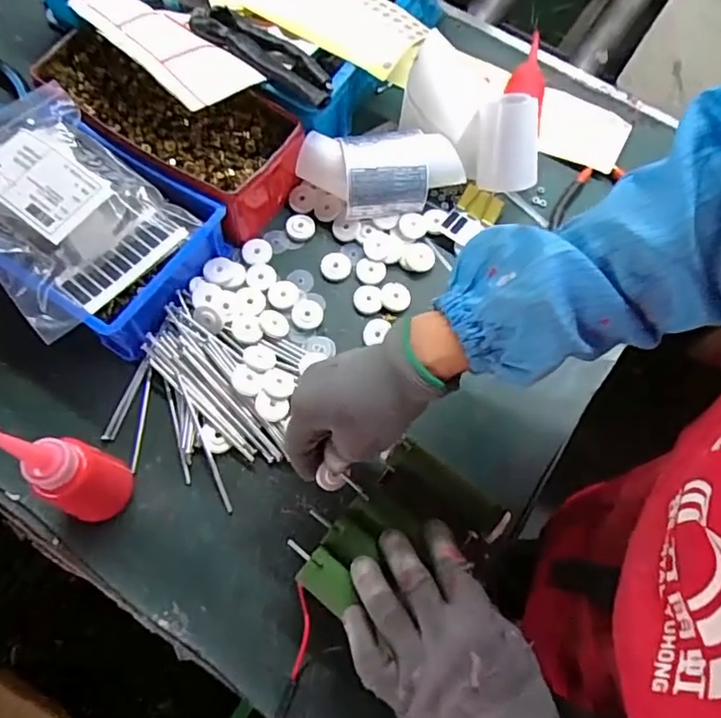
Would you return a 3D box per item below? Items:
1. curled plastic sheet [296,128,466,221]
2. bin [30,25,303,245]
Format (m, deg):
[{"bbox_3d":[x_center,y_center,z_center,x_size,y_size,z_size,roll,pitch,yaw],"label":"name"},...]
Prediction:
[{"bbox_3d":[0.019,-0.173,0.535,0.153,0.049,0.075,-4,69,-4],"label":"curled plastic sheet"},{"bbox_3d":[-0.180,-0.223,0.534,0.251,0.073,0.112,34,71,10],"label":"bin"}]

